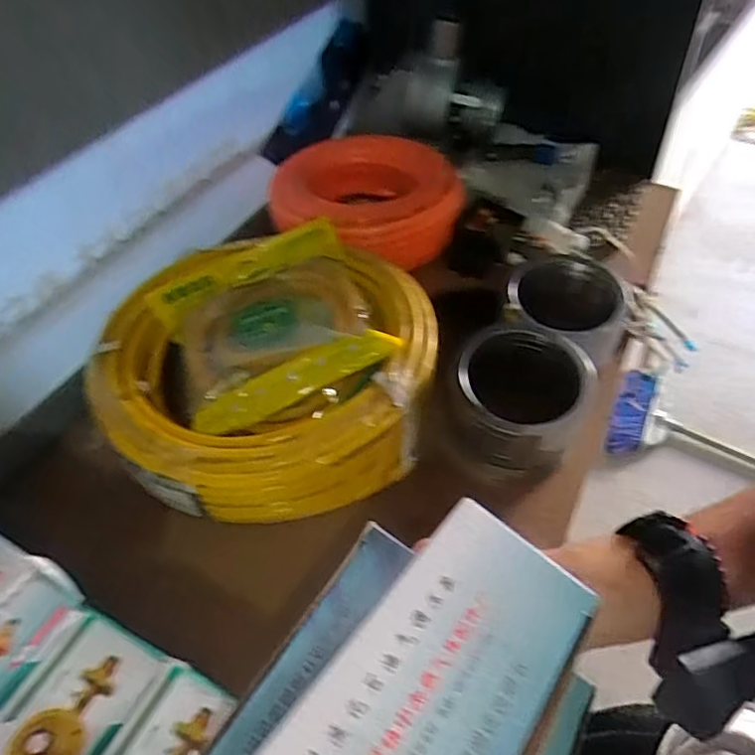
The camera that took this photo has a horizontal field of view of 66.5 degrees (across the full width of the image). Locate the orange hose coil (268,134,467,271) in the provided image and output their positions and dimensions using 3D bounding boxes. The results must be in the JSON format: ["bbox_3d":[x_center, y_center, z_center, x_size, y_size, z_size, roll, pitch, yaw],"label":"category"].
[{"bbox_3d":[-0.019,-0.273,0.890,0.275,0.097,0.258,-3,48,3],"label":"orange hose coil"}]

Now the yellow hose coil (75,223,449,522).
[{"bbox_3d":[-0.125,-0.020,0.683,0.372,0.092,0.359,-3,48,3],"label":"yellow hose coil"}]

